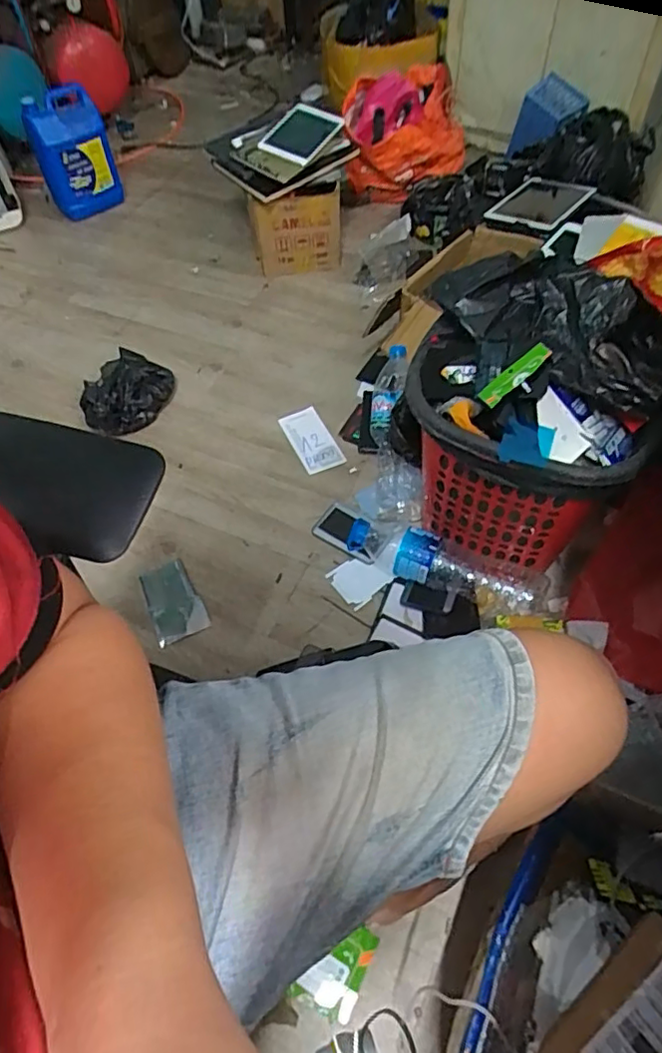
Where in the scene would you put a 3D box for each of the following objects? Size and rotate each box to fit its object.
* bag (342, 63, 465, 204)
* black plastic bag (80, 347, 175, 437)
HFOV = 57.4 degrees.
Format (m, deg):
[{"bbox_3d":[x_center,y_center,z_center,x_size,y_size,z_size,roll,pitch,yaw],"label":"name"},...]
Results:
[{"bbox_3d":[0.183,-1.000,1.545,0.186,0.262,0.389,38,65,25],"label":"bag"},{"bbox_3d":[-0.440,-0.278,1.283,0.185,0.053,0.213,29,62,21],"label":"black plastic bag"}]

